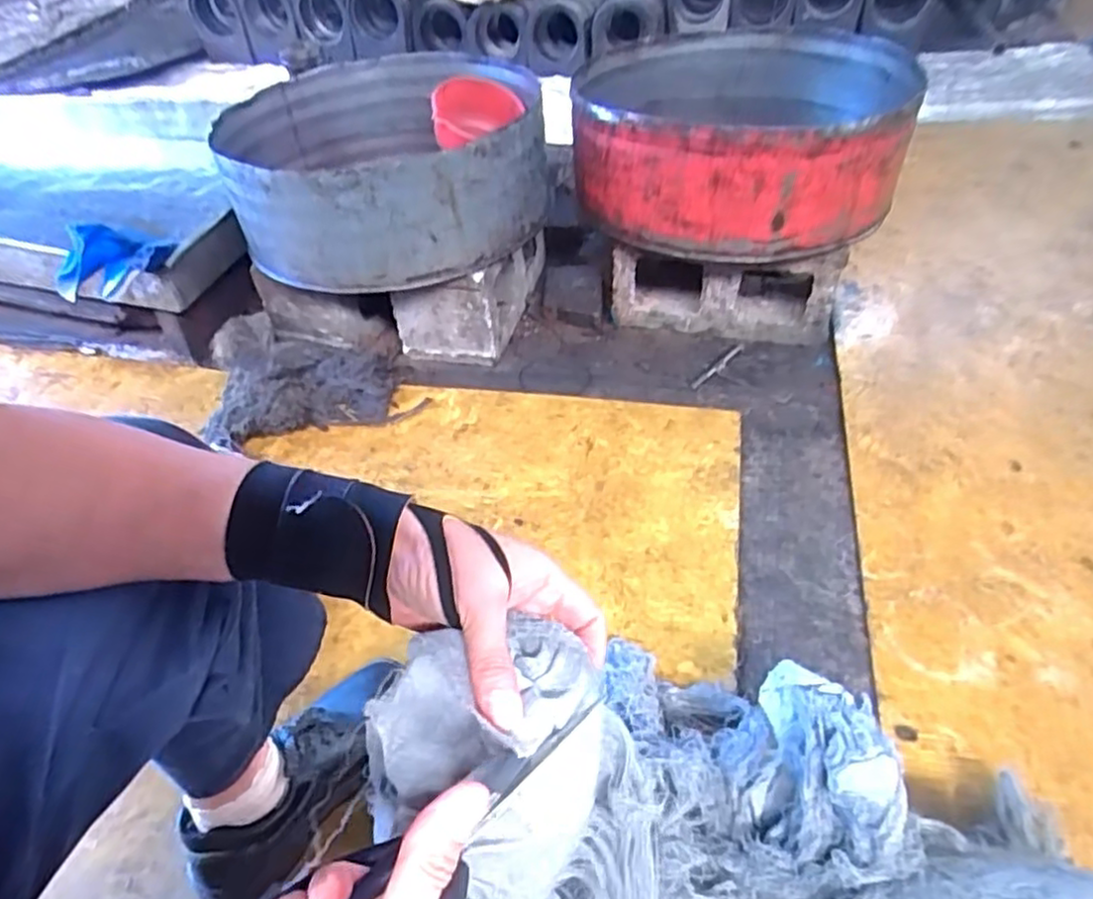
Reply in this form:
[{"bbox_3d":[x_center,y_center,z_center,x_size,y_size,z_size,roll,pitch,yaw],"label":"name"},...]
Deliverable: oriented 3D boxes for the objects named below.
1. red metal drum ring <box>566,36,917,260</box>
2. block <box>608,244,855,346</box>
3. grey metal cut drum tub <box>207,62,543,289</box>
[{"bbox_3d":[0.319,-0.552,1.171,0.537,0.188,0.548,-2,46,2],"label":"red metal drum ring"},{"bbox_3d":[0.297,-0.293,1.173,0.361,0.147,0.162,3,46,7],"label":"block"},{"bbox_3d":[-0.275,-0.520,1.194,0.517,0.179,0.570,-15,47,-10],"label":"grey metal cut drum tub"}]

